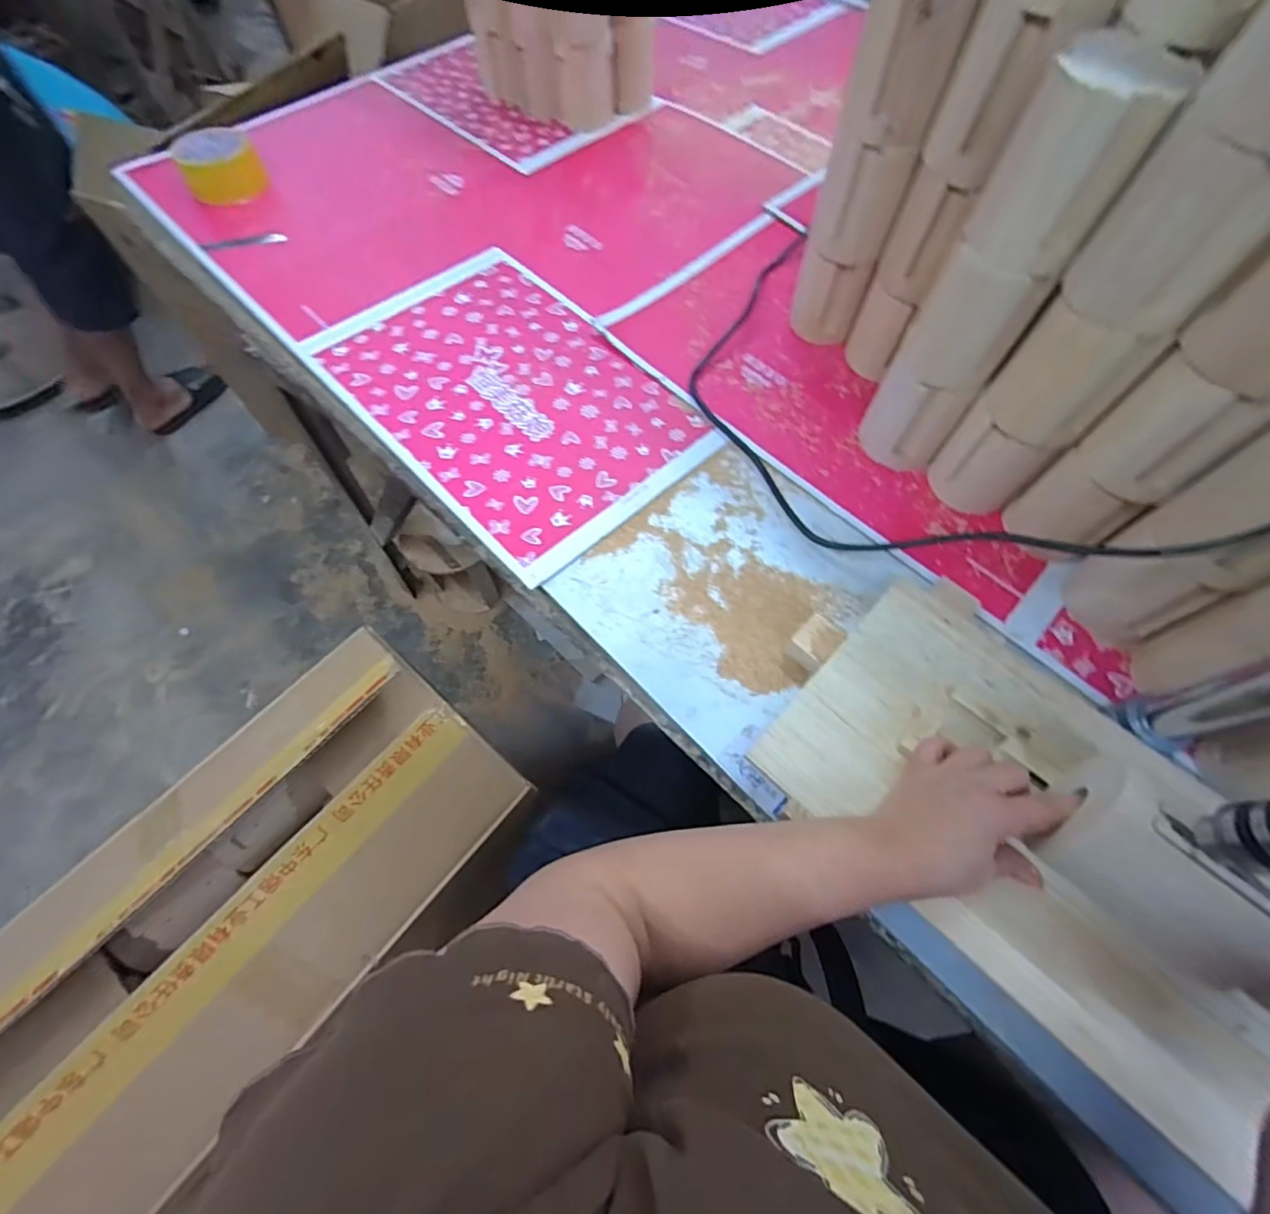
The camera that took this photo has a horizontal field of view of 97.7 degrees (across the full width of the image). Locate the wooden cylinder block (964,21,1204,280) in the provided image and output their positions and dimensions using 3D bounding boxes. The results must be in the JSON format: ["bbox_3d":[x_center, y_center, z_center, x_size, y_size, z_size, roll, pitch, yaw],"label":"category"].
[{"bbox_3d":[0.277,-0.287,0.355,0.071,0.095,0.079,28,68,12],"label":"wooden cylinder block"}]

